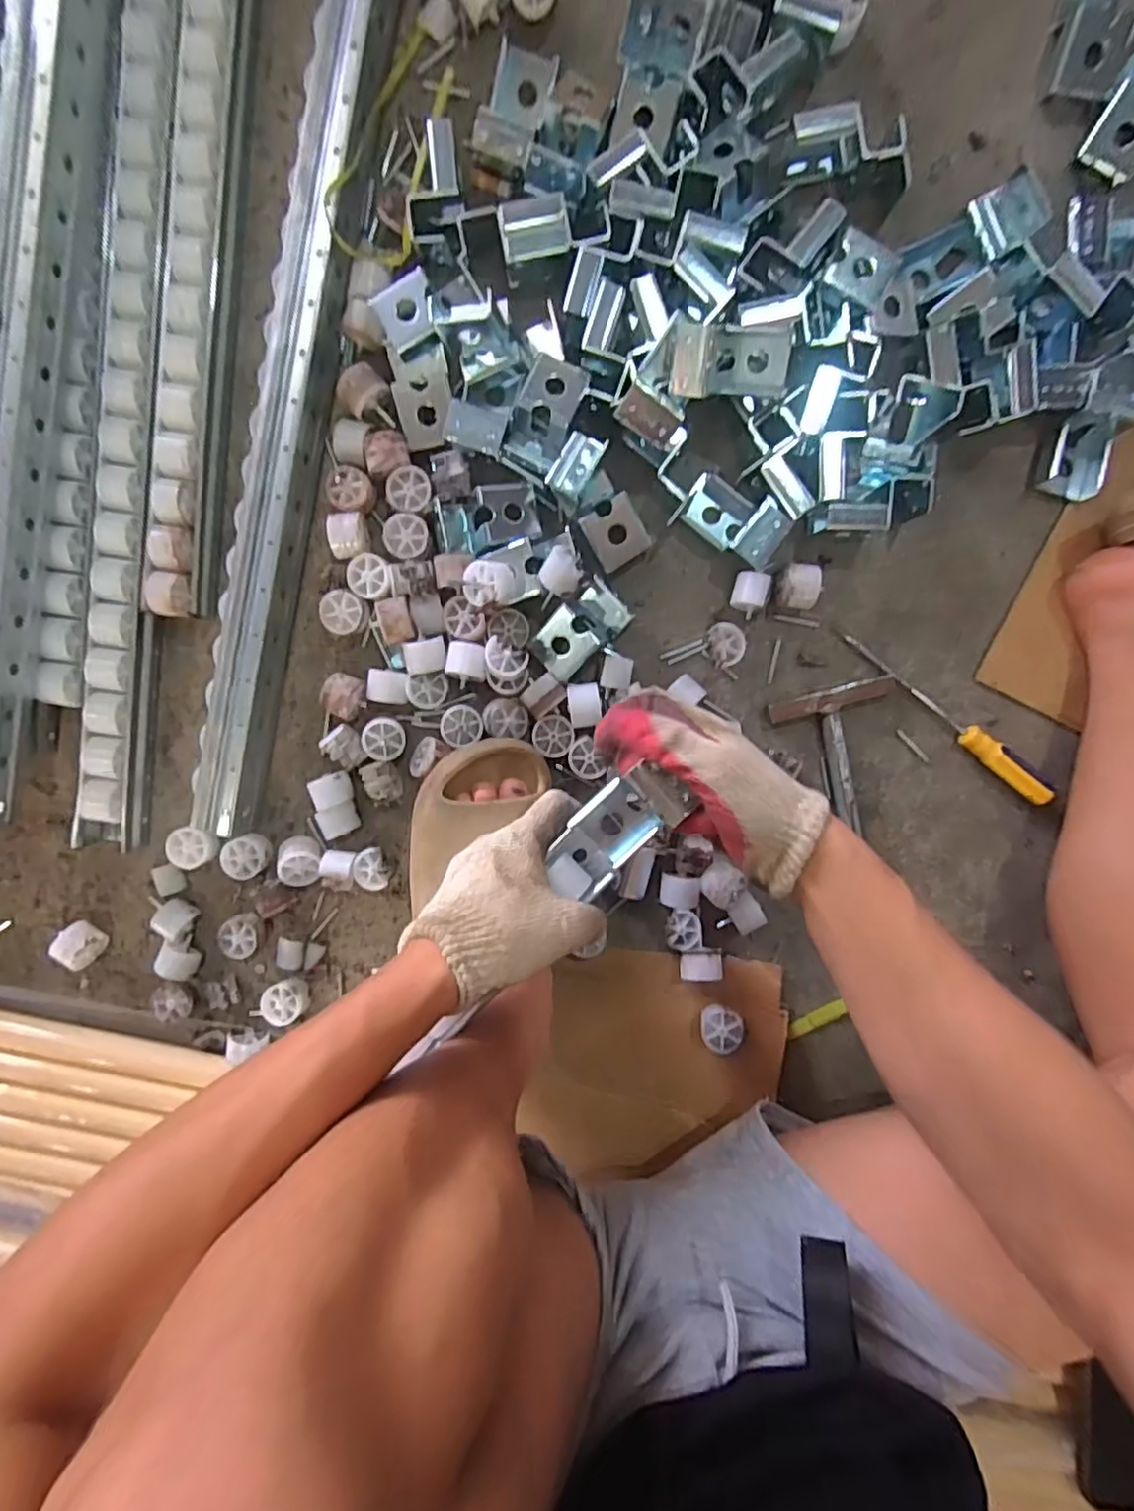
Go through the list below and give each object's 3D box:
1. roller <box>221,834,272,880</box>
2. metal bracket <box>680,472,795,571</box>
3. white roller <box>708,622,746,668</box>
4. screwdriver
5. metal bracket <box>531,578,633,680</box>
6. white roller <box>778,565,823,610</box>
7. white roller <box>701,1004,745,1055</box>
[{"bbox_3d":[-0.276,0.087,0.563,0.036,0.026,0.034,0,94,-1],"label":"roller"},{"bbox_3d":[0.135,-0.190,0.520,0.079,0.042,0.049,37,93,-3],"label":"metal bracket"},{"bbox_3d":[0.133,-0.093,0.543,0.027,0.021,0.035,-16,94,0],"label":"white roller"},{"bbox_3d":[0.320,-0.033,0.540,0.209,0.026,0.022,39,93,-3],"label":"screwdriver"},{"bbox_3d":[0.012,-0.104,0.531,0.084,0.030,0.049,-41,94,2],"label":"metal bracket"},{"bbox_3d":[0.189,-0.137,0.534,0.028,0.035,0.035,15,94,-2],"label":"white roller"},{"bbox_3d":[0.131,0.231,0.551,0.034,0.029,0.032,0,94,-1],"label":"white roller"}]

